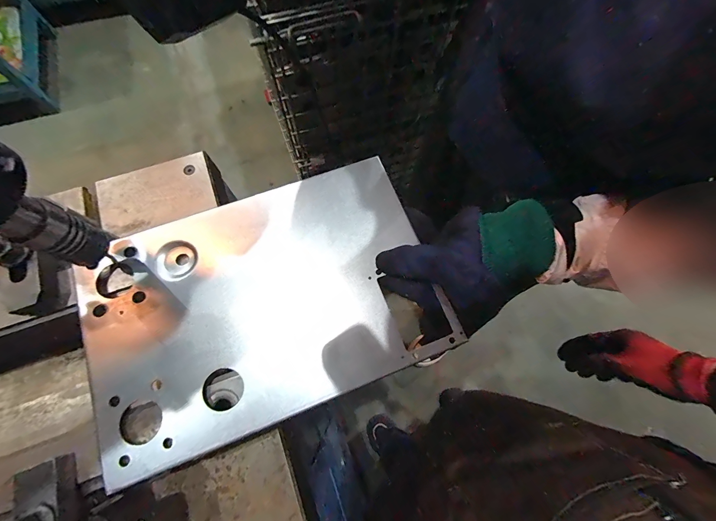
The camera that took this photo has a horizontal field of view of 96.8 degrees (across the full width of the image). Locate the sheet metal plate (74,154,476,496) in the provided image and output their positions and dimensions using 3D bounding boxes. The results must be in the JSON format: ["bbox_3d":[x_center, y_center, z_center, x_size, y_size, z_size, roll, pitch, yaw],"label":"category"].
[{"bbox_3d":[-0.085,0.033,0.283,0.295,0.010,0.200,-20,74,-8],"label":"sheet metal plate"}]

